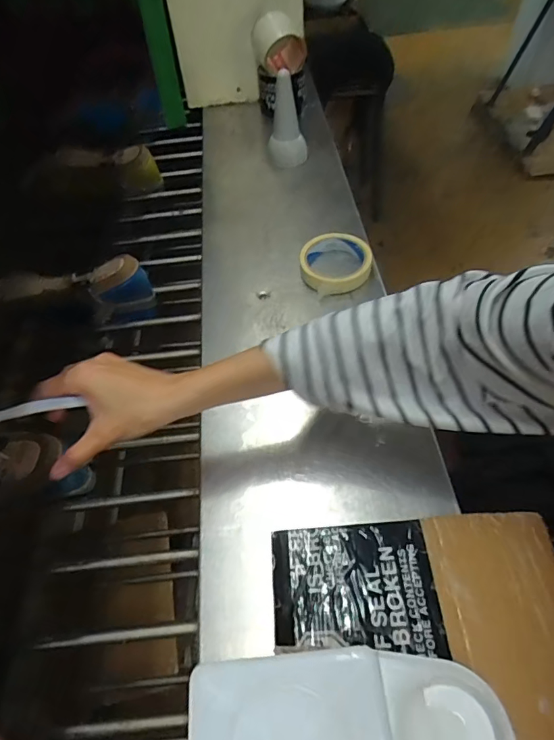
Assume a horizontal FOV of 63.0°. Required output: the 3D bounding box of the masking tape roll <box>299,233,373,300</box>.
[{"bbox_3d":[0.078,-0.141,0.600,0.093,0.027,0.094,-2,53,3],"label":"masking tape roll"}]

